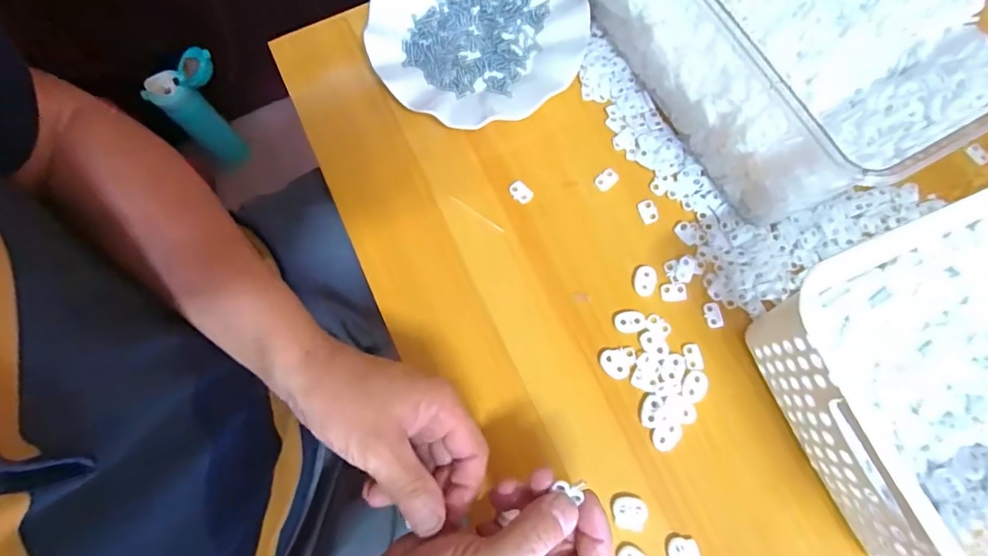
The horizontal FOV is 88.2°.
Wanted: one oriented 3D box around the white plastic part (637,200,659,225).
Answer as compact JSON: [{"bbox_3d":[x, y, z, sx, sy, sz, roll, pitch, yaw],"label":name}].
[{"bbox_3d":[0.122,-0.053,0.404,0.014,0.004,0.019,-13,75,-3],"label":"white plastic part"}]

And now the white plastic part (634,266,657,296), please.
[{"bbox_3d":[0.116,0.002,0.387,0.016,0.004,0.024,13,75,4],"label":"white plastic part"}]

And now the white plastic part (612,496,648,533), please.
[{"bbox_3d":[0.091,0.158,0.342,0.022,0.008,0.021,0,74,1],"label":"white plastic part"}]

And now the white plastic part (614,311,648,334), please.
[{"bbox_3d":[0.101,0.032,0.376,0.022,0.004,0.017,-13,75,-3],"label":"white plastic part"}]

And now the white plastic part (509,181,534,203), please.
[{"bbox_3d":[0.022,-0.069,0.414,0.020,0.007,0.013,34,78,9],"label":"white plastic part"}]

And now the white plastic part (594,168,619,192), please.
[{"bbox_3d":[0.092,-0.080,0.413,0.020,0.004,0.014,-42,78,-10],"label":"white plastic part"}]

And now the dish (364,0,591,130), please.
[{"bbox_3d":[-0.014,-0.211,0.441,0.180,0.026,0.179,0,74,1],"label":"dish"}]

